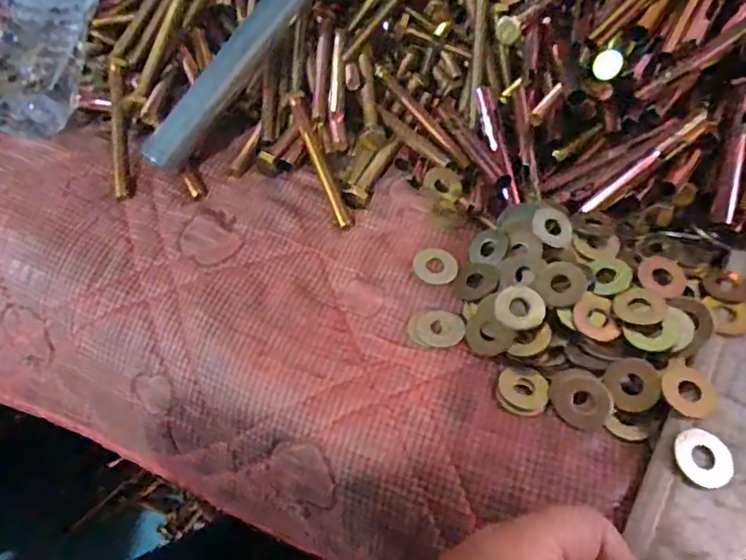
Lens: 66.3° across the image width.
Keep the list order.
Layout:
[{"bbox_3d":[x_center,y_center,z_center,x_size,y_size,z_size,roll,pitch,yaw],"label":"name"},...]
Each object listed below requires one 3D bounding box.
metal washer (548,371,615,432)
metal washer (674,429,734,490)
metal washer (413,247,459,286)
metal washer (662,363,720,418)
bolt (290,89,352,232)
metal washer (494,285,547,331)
[{"bbox_3d":[0.099,0.056,0.270,0.028,0.004,0.028,19,57,16],"label":"metal washer"},{"bbox_3d":[0.142,0.076,0.245,0.024,0.004,0.023,22,66,12],"label":"metal washer"},{"bbox_3d":[0.035,-0.009,0.322,0.023,0.004,0.027,-17,55,-9],"label":"metal washer"},{"bbox_3d":[0.146,0.051,0.263,0.023,0.004,0.025,2,62,4],"label":"metal washer"},{"bbox_3d":[-0.033,-0.076,0.364,0.010,0.008,0.105,-18,70,-10],"label":"bolt"},{"bbox_3d":[0.076,0.014,0.294,0.025,0.004,0.024,-5,66,10],"label":"metal washer"}]

